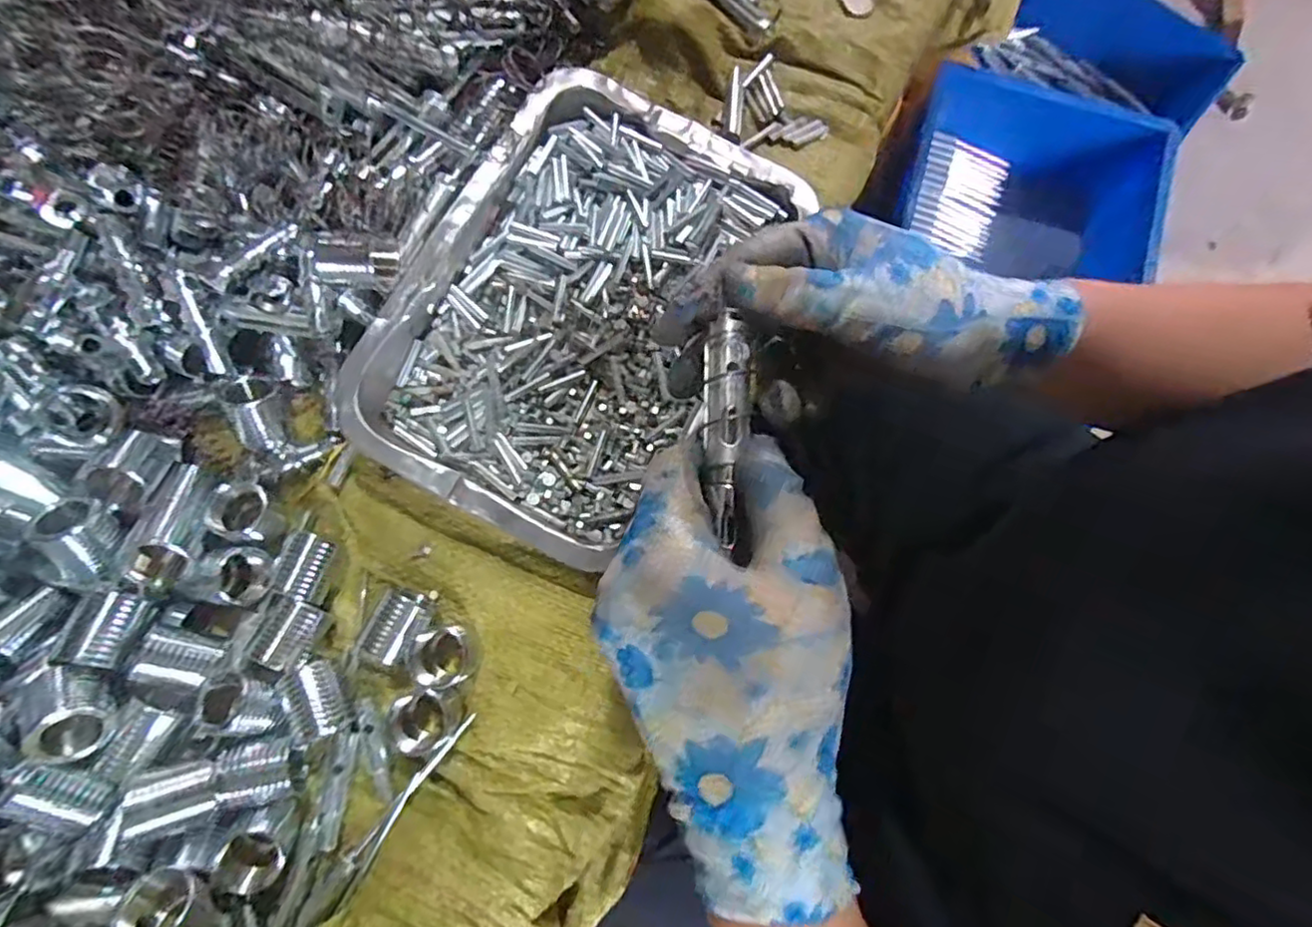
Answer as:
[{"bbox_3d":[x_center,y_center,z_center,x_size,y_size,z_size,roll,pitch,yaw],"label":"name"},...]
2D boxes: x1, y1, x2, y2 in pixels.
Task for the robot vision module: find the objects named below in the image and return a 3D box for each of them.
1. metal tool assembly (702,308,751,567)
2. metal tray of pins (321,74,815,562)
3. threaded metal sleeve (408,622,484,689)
[{"bbox_3d":[0.026,-0.012,0.242,0.016,0.013,0.089,3,78,0],"label":"metal tool assembly"},{"bbox_3d":[-0.044,-0.090,0.357,0.163,0.032,0.252,29,79,5],"label":"metal tray of pins"},{"bbox_3d":[-0.104,0.095,0.319,0.029,0.024,0.030,0,78,-1],"label":"threaded metal sleeve"}]

